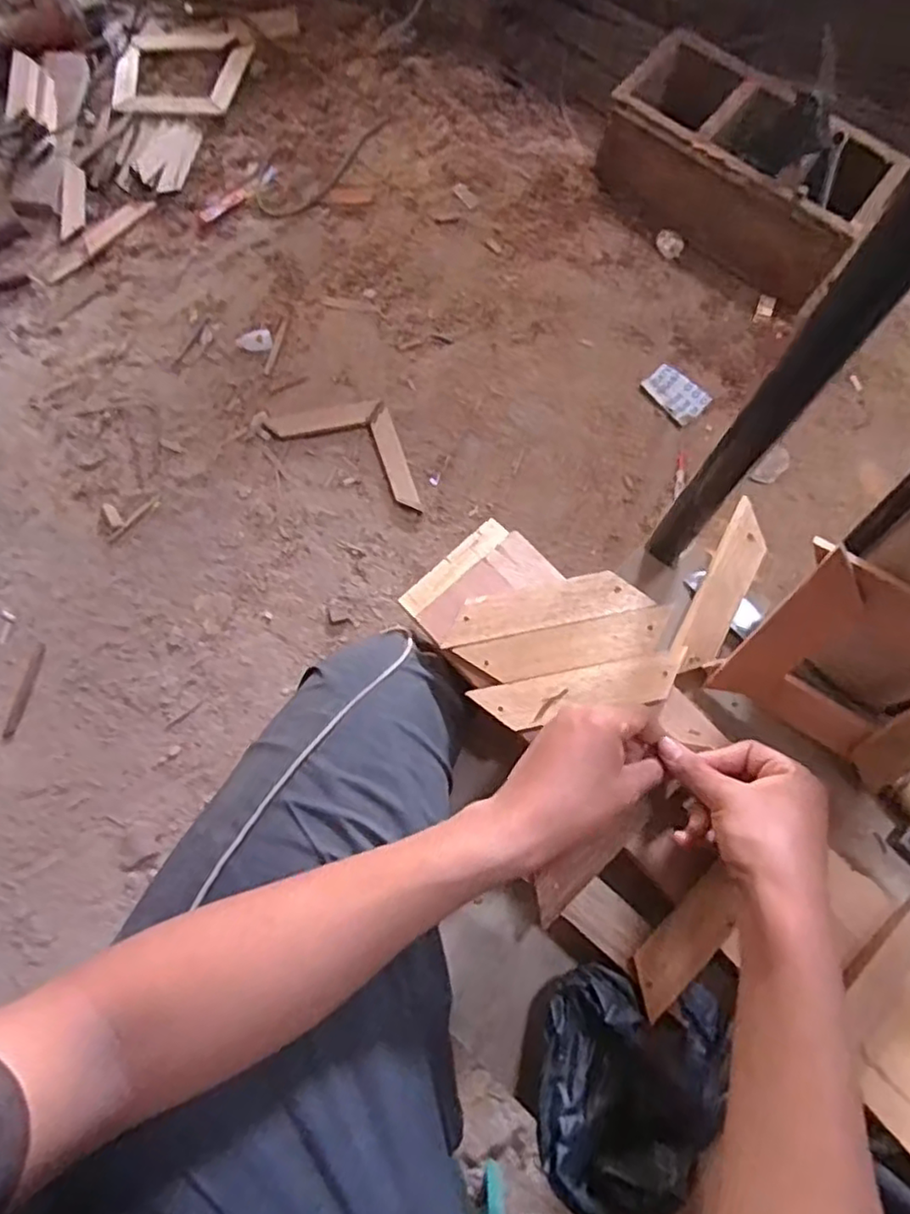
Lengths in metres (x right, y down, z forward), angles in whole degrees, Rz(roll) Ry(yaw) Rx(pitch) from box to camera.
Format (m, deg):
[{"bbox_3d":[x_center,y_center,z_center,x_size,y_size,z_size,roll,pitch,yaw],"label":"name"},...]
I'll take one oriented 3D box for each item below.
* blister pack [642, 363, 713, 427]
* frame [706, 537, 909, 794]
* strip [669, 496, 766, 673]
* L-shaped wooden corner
[{"bbox_3d":[0.366,-0.355,1.110,0.074,0.008,0.104,-41,79,-10],"label":"blister pack"},{"bbox_3d":[0.295,0.048,0.479,0.152,0.159,0.023,36,48,14],"label":"frame"},{"bbox_3d":[0.226,-0.015,0.566,0.040,0.012,0.150,29,87,9],"label":"strip"},{"bbox_3d":[-0.151,-0.276,1.084,0.288,0.012,0.127,31,78,7],"label":"L-shaped wooden corner"}]

